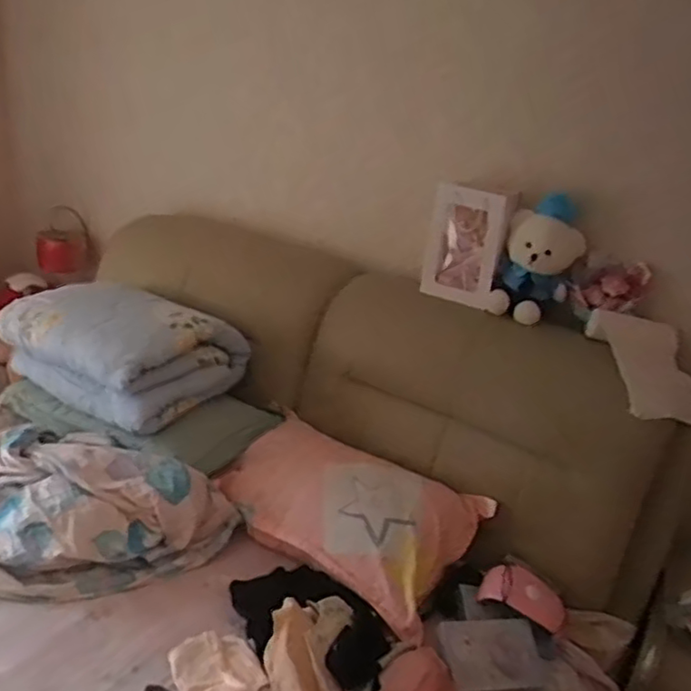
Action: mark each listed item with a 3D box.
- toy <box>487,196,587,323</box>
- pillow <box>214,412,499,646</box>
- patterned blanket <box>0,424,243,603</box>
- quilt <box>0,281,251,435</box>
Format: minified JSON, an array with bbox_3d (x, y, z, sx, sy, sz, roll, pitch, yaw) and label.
[{"bbox_3d":[0.523,-0.237,1.758,0.204,0.310,0.172,12,24,13],"label":"toy"},{"bbox_3d":[-0.020,0.407,1.610,0.655,0.175,0.388,19,59,27],"label":"pillow"},{"bbox_3d":[-0.656,0.364,1.538,0.749,0.178,0.459,0,24,-14],"label":"patterned blanket"},{"bbox_3d":[-0.624,-0.035,1.841,0.559,0.294,0.415,19,26,27],"label":"quilt"}]

